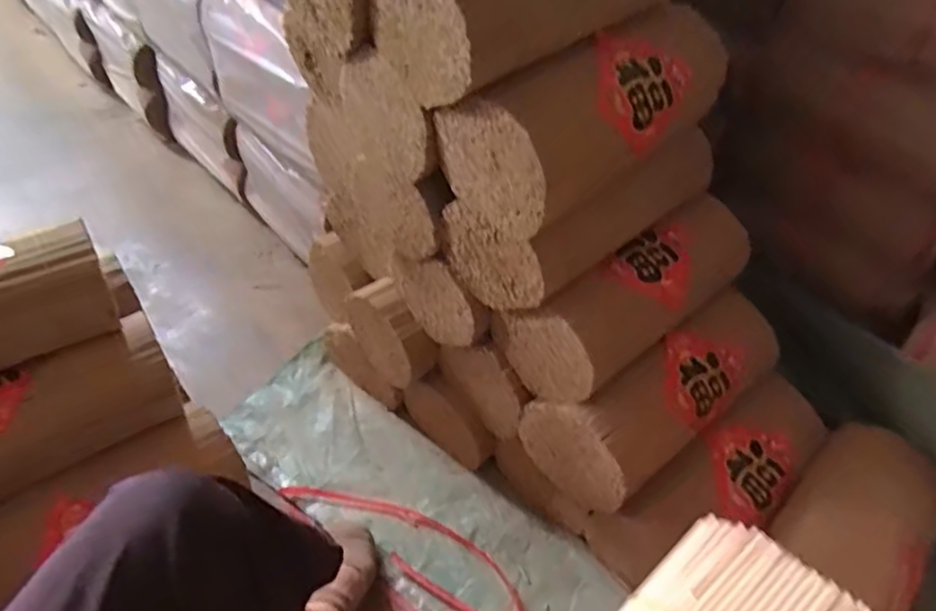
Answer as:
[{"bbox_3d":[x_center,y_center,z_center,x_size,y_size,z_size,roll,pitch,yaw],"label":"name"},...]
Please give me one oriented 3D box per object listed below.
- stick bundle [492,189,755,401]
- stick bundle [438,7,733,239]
[{"bbox_3d":[0.203,-0.026,0.810,0.342,0.113,0.130,-31,52,-30],"label":"stick bundle"},{"bbox_3d":[0.135,-0.203,0.658,0.321,0.126,0.126,-34,53,-15],"label":"stick bundle"}]

